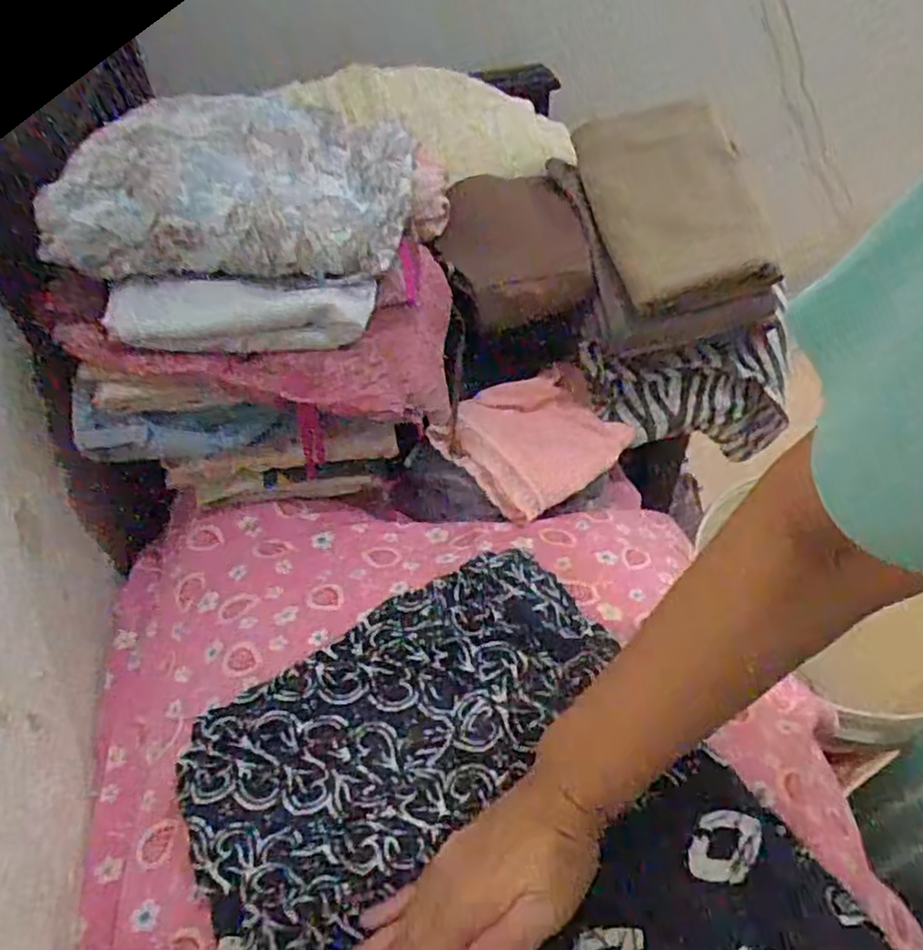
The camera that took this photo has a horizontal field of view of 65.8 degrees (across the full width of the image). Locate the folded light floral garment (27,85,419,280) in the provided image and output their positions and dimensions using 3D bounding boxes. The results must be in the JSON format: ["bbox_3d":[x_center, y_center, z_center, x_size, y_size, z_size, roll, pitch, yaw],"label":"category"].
[{"bbox_3d":[-0.168,-0.249,0.573,0.258,0.079,0.226,-4,48,-1],"label":"folded light floral garment"}]

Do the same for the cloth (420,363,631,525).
[{"bbox_3d":[0.066,-0.036,0.643,0.154,0.042,0.117,-34,55,-24],"label":"cloth"}]

